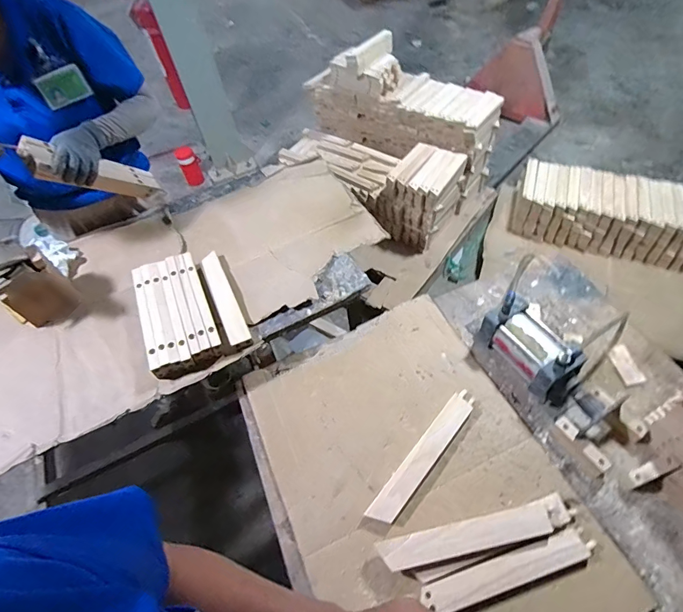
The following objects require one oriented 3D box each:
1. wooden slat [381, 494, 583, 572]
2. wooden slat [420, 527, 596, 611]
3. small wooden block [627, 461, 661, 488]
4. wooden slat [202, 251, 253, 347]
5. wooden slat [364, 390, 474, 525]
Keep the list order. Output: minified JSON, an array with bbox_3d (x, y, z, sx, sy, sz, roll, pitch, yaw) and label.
[{"bbox_3d":[0.222,0.371,0.663,0.316,0.020,0.050,-14,52,-3],"label":"wooden slat"},{"bbox_3d":[0.265,0.421,0.645,0.278,0.025,0.048,-16,54,-7],"label":"wooden slat"},{"bbox_3d":[0.515,0.289,0.696,0.049,0.014,0.025,-31,57,-2],"label":"small wooden block"},{"bbox_3d":[-0.267,-0.027,0.914,0.044,0.019,0.293,-23,55,-12],"label":"wooden slat"},{"bbox_3d":[0.155,0.276,0.759,0.046,0.020,0.287,34,63,25],"label":"wooden slat"}]

